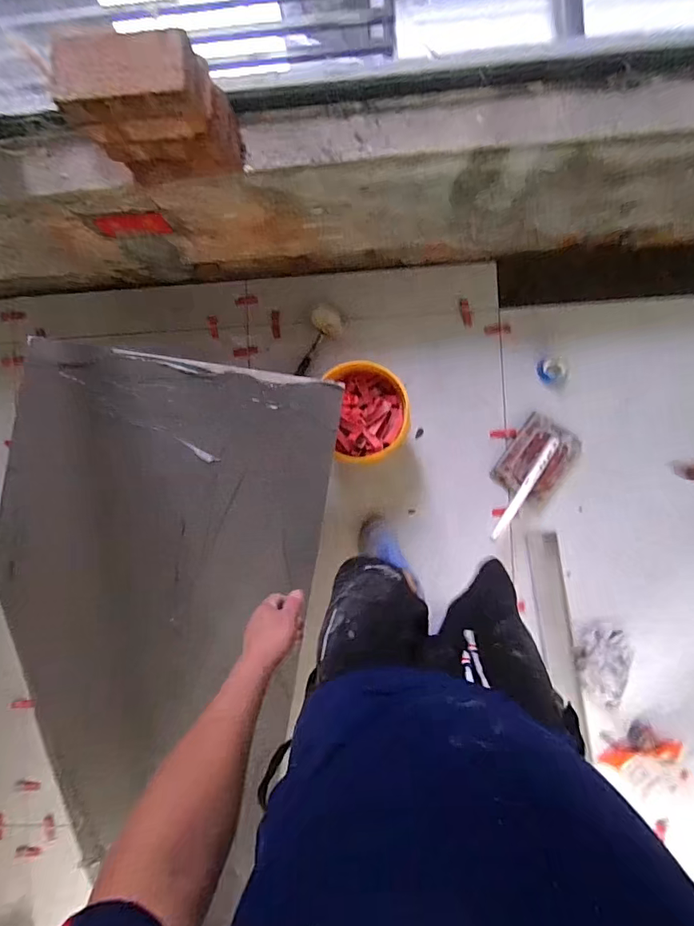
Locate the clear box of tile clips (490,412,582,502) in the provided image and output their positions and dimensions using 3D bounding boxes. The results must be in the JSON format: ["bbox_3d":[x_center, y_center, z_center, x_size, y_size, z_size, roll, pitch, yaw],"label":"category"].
[{"bbox_3d":[0.541,-0.015,1.288,0.178,0.068,0.267,33,91,5],"label":"clear box of tile clips"}]

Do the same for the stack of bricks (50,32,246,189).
[{"bbox_3d":[-0.339,-0.623,0.817,0.251,0.207,0.111,-8,87,4],"label":"stack of bricks"}]

